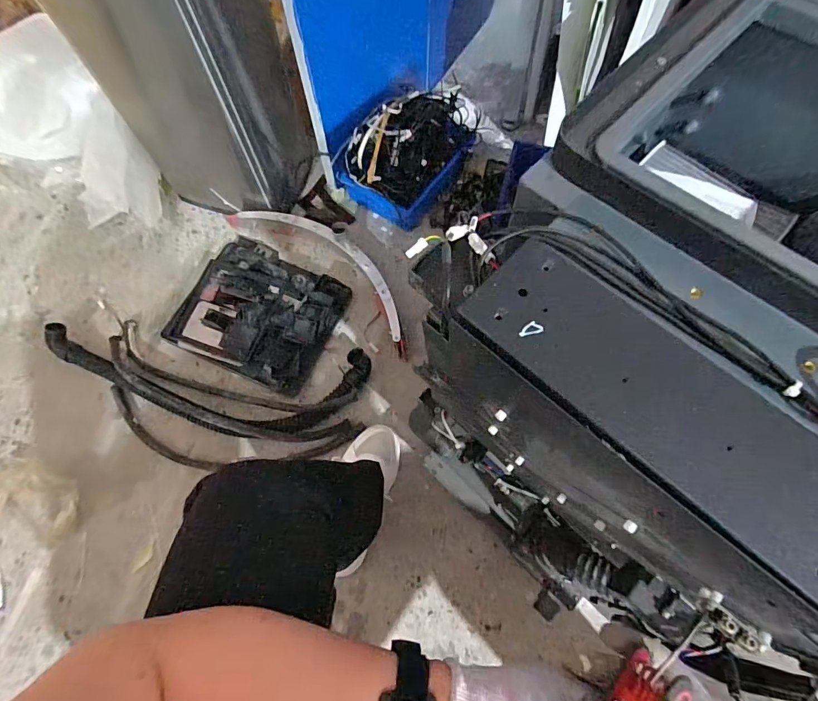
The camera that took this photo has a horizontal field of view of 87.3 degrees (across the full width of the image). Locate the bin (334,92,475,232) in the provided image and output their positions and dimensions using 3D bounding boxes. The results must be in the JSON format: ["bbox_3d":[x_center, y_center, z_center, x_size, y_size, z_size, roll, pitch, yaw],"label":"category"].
[{"bbox_3d":[-0.001,-0.482,1.013,0.228,0.158,0.316,34,75,14],"label":"bin"}]

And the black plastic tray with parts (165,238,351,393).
[{"bbox_3d":[-0.328,-0.093,0.938,0.336,0.058,0.289,21,72,10],"label":"black plastic tray with parts"}]

